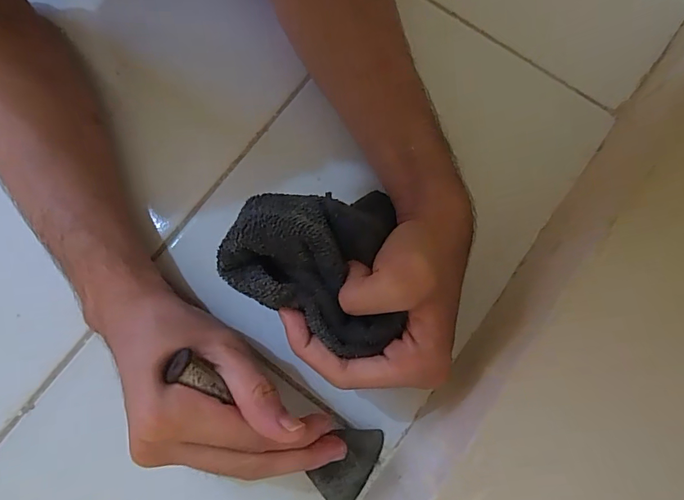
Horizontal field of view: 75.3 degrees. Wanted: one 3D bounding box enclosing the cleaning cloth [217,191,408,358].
[{"bbox_3d":[-0.015,0.010,0.228,0.087,0.033,0.084,-3,77,-1],"label":"cleaning cloth"}]

